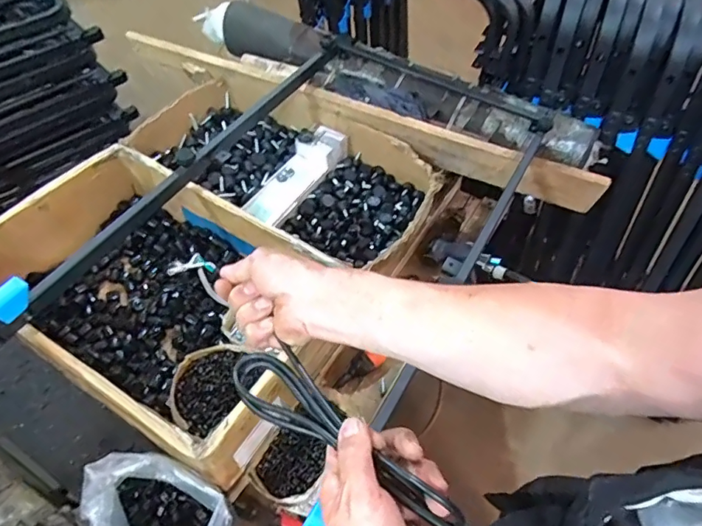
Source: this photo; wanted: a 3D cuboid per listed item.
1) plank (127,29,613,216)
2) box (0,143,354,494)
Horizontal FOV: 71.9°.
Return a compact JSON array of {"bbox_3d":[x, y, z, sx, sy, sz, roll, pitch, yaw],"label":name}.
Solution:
[{"bbox_3d":[0.000,-0.311,1.050,1.040,0.126,0.031,21,69,12],"label":"plank"},{"bbox_3d":[-0.308,0.051,0.794,0.529,0.171,0.356,29,57,17],"label":"box"}]

